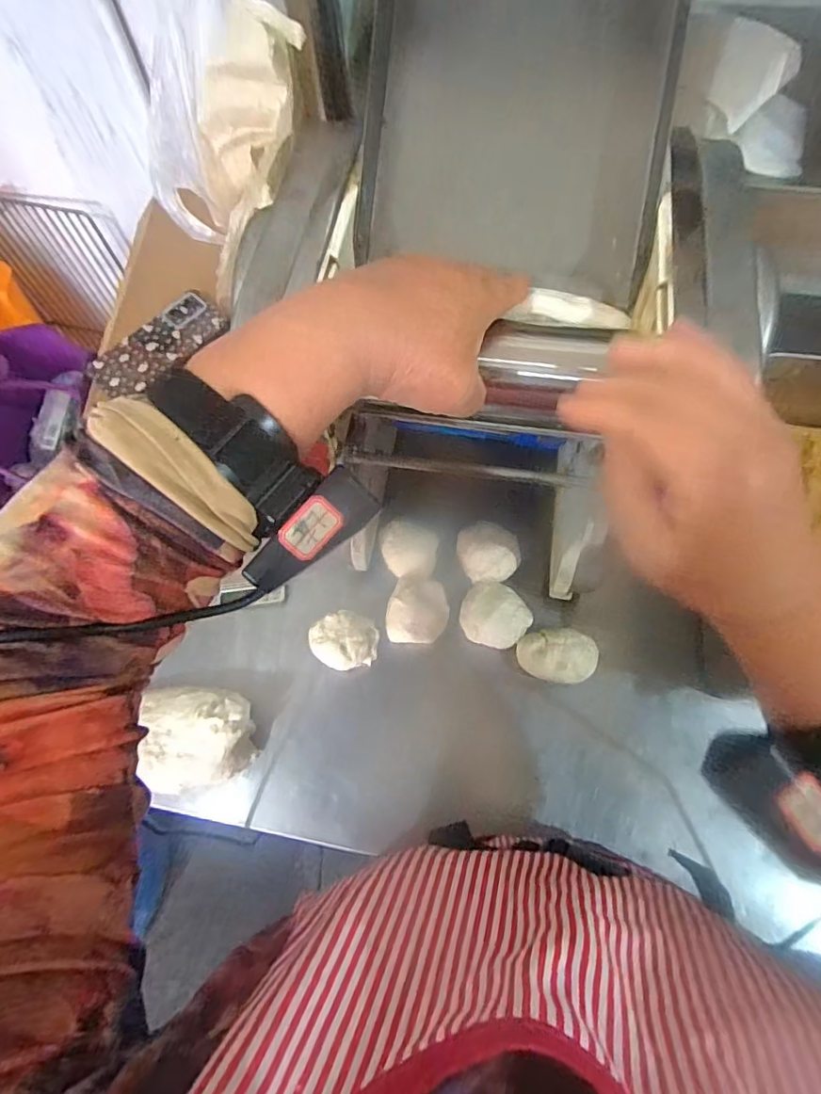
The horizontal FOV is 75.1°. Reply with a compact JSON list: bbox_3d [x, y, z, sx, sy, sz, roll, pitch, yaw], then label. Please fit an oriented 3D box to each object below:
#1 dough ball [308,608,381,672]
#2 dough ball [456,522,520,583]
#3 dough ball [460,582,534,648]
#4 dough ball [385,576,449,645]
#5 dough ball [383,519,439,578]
[{"bbox_3d":[-0.068,0.101,0.567,0.063,0.045,0.063,-1,67,2],"label":"dough ball"},{"bbox_3d":[0.088,0.008,0.595,0.065,0.042,0.062,-1,67,2],"label":"dough ball"},{"bbox_3d":[0.088,0.077,0.573,0.071,0.044,0.062,34,73,16],"label":"dough ball"},{"bbox_3d":[0.009,0.072,0.581,0.063,0.044,0.068,-1,67,2],"label":"dough ball"},{"bbox_3d":[0.000,0.004,0.606,0.061,0.036,0.056,-1,67,2],"label":"dough ball"}]

